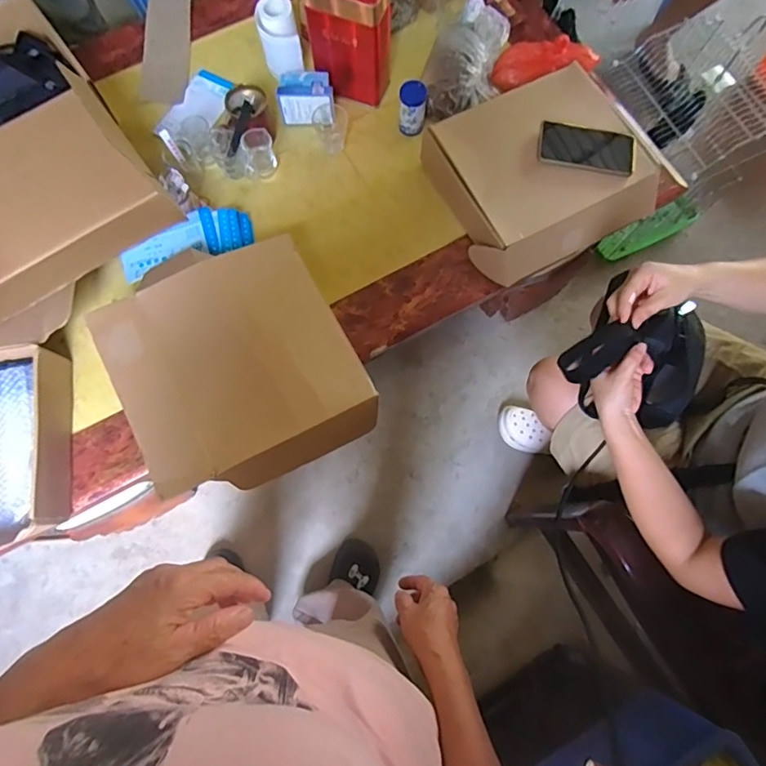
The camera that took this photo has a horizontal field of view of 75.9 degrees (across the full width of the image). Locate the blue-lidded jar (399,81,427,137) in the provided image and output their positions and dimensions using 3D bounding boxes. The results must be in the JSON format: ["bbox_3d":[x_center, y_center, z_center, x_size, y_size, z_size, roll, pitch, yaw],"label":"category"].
[{"bbox_3d":[0.055,-0.508,0.924,0.051,0.091,0.058,5,75,2],"label":"blue-lidded jar"}]

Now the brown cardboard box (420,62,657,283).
[{"bbox_3d":[0.273,-0.370,0.870,0.348,0.107,0.299,-27,77,-7],"label":"brown cardboard box"}]

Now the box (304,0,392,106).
[{"bbox_3d":[-0.061,-0.613,0.886,0.147,0.225,0.073,13,76,4],"label":"box"}]

